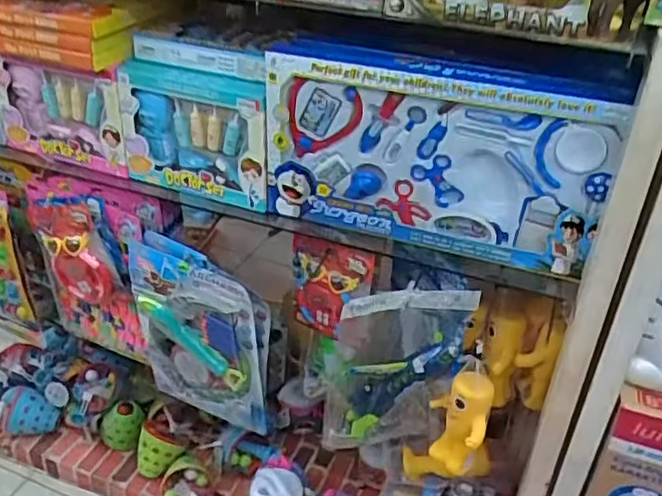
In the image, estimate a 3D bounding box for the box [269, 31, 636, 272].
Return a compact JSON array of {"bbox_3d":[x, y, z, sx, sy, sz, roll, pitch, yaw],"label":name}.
[{"bbox_3d":[0.152,-0.151,0.965,0.485,0.283,0.126,17,35,20],"label":"box"}]

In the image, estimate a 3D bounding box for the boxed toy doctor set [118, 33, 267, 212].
[{"bbox_3d":[-0.215,-0.208,1.084,0.265,0.234,0.074,14,34,17],"label":"boxed toy doctor set"}]

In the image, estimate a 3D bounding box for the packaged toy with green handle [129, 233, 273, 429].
[{"bbox_3d":[-0.262,0.172,1.283,0.309,0.371,0.056,19,35,23],"label":"packaged toy with green handle"}]

